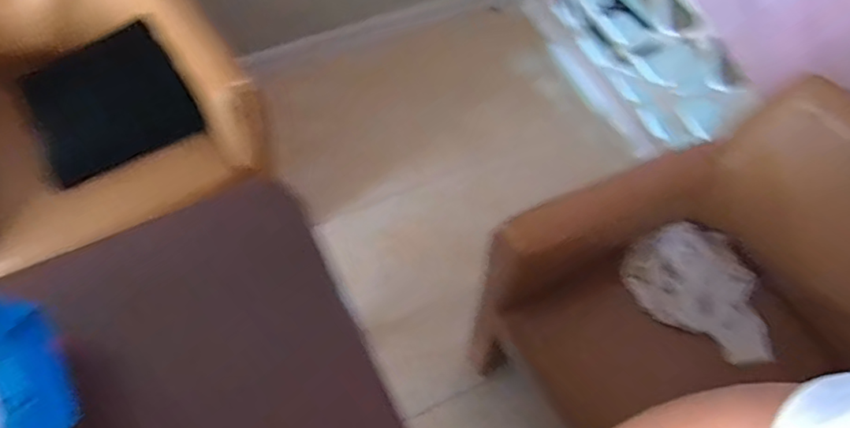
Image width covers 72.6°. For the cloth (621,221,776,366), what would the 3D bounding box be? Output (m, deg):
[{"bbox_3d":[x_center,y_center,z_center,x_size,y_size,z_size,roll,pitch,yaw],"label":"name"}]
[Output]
[{"bbox_3d":[0.532,0.148,1.098,0.297,0.040,0.191,41,84,7],"label":"cloth"}]

